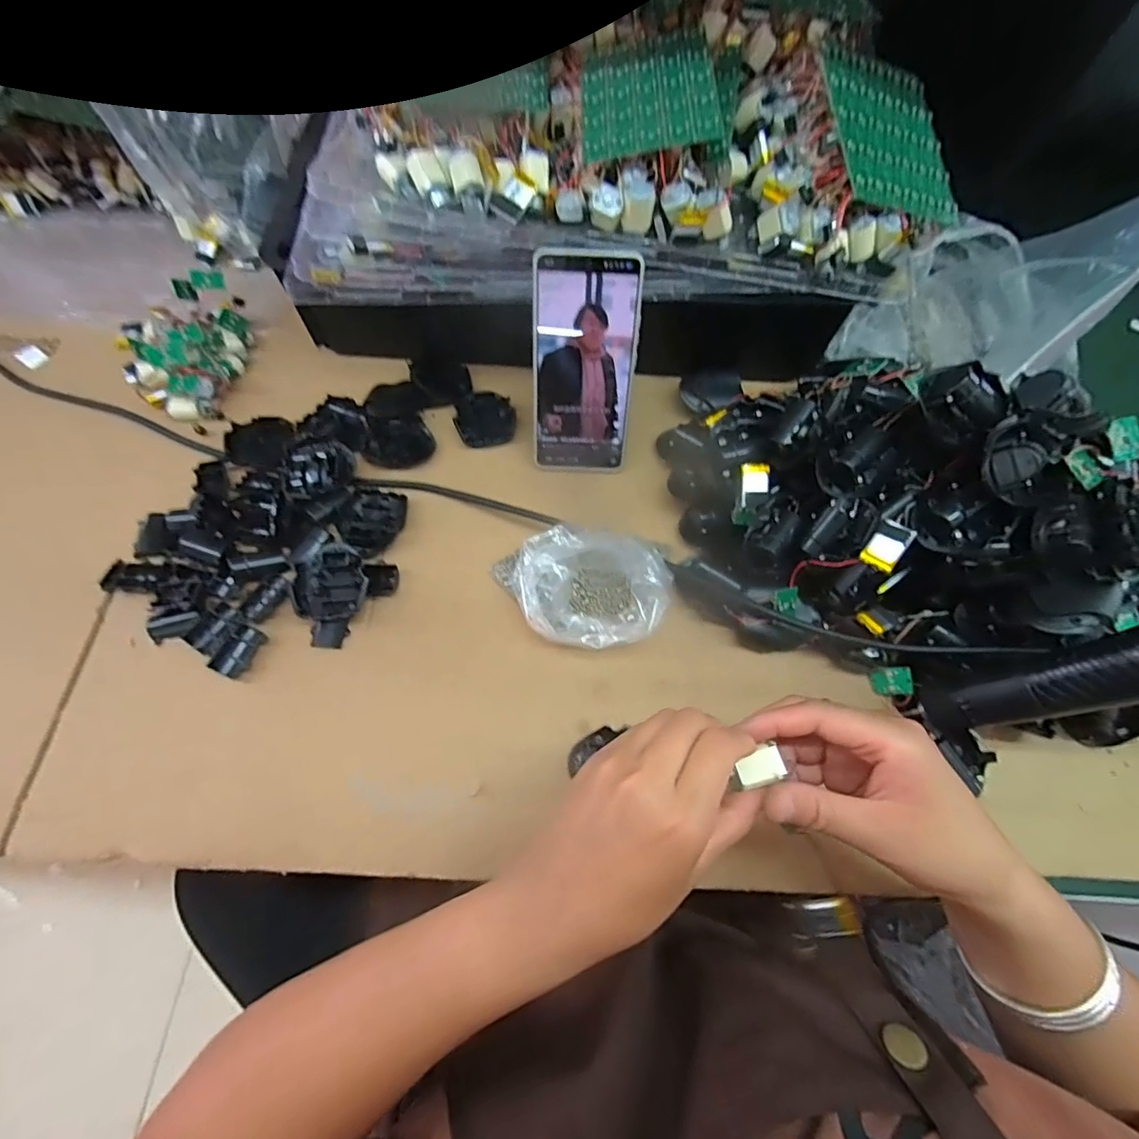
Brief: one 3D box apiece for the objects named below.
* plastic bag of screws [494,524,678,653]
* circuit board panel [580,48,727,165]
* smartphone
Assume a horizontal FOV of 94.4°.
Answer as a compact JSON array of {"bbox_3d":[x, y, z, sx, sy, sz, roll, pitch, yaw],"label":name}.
[{"bbox_3d":[0.007,0.011,0.394,0.129,0.047,0.082,19,67,6],"label":"plastic bag of screws"},{"bbox_3d":[0.054,-0.319,0.359,0.089,0.005,0.096,-5,68,10],"label":"circuit board panel"},{"bbox_3d":[0.012,-0.155,0.415,0.078,0.166,0.005,2,36,-1],"label":"smartphone"}]

